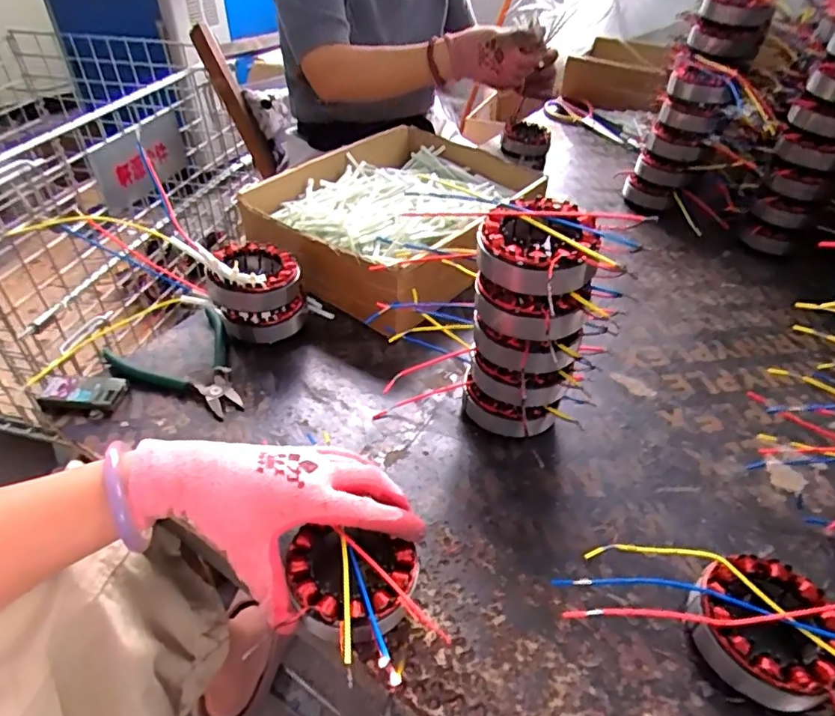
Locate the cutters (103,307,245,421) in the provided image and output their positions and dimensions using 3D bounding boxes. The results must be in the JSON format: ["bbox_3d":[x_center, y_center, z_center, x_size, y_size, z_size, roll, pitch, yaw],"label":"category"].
[{"bbox_3d":[-0.216,0.010,0.533,0.109,0.015,0.136,-32,51,-32],"label":"cutters"}]

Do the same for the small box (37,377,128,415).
[{"bbox_3d":[-0.306,0.032,0.507,0.071,0.020,0.034,1,42,-1],"label":"small box"}]

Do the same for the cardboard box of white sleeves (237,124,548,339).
[{"bbox_3d":[-0.011,-0.175,0.698,0.278,0.095,0.339,30,49,28],"label":"cardboard box of white sleeves"}]

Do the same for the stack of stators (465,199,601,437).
[{"bbox_3d":[0.088,-0.020,0.455,0.088,0.195,0.086,10,42,9],"label":"stack of stators"}]

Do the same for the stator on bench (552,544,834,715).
[{"bbox_3d":[0.201,0.174,0.354,0.210,0.045,0.111,17,44,16],"label":"stator on bench"}]

